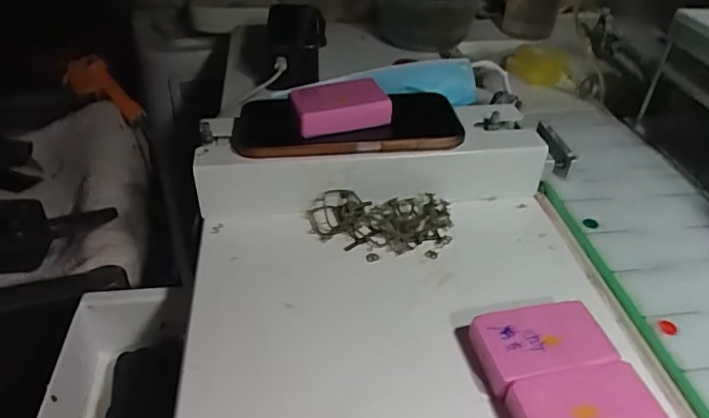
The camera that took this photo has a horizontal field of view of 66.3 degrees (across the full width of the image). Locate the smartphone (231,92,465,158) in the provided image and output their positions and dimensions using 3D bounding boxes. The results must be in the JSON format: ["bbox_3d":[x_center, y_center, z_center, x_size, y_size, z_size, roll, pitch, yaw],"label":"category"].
[{"bbox_3d":[-0.009,-0.065,0.413,0.165,0.017,0.083,-7,35,-2],"label":"smartphone"}]

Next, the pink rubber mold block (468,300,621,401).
[{"bbox_3d":[0.100,0.076,0.298,0.072,0.018,0.044,-7,39,-11],"label":"pink rubber mold block"}]

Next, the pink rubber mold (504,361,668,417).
[{"bbox_3d":[0.113,0.101,0.263,0.069,0.017,0.044,-7,39,-10],"label":"pink rubber mold"}]

